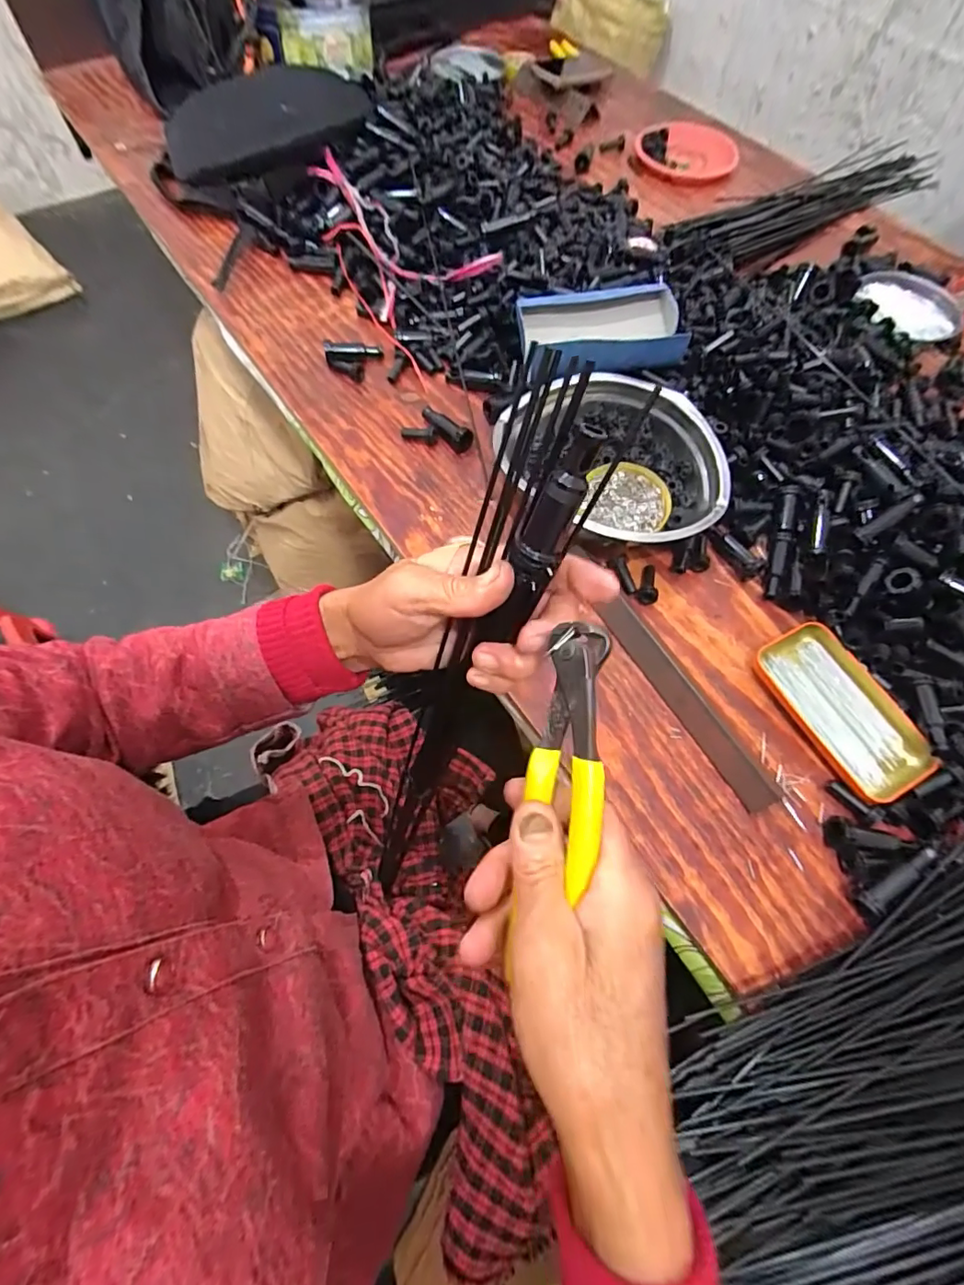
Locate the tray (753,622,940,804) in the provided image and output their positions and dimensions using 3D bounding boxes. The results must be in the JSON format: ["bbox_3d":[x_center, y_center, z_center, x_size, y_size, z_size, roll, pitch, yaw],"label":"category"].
[{"bbox_3d":[0.299,0.053,0.431,0.073,0.021,0.144,-22,67,-13],"label":"tray"}]

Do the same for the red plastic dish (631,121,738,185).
[{"bbox_3d":[0.336,-0.811,0.847,0.157,0.018,0.172,17,66,6],"label":"red plastic dish"}]

